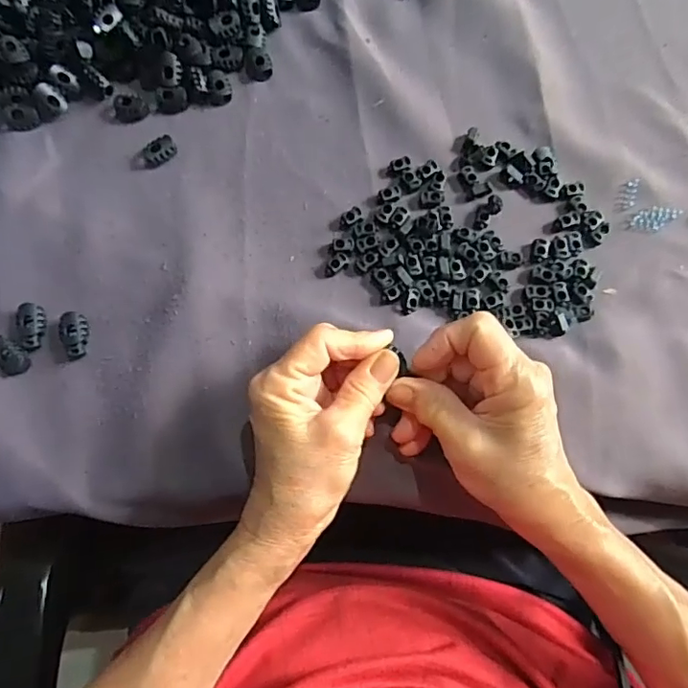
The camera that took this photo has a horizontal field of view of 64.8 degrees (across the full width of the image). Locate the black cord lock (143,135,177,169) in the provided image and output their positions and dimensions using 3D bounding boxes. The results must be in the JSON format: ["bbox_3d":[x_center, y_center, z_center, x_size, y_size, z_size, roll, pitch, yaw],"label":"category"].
[{"bbox_3d":[-0.125,-0.130,0.366,0.025,0.008,0.015,-43,79,-9],"label":"black cord lock"}]

